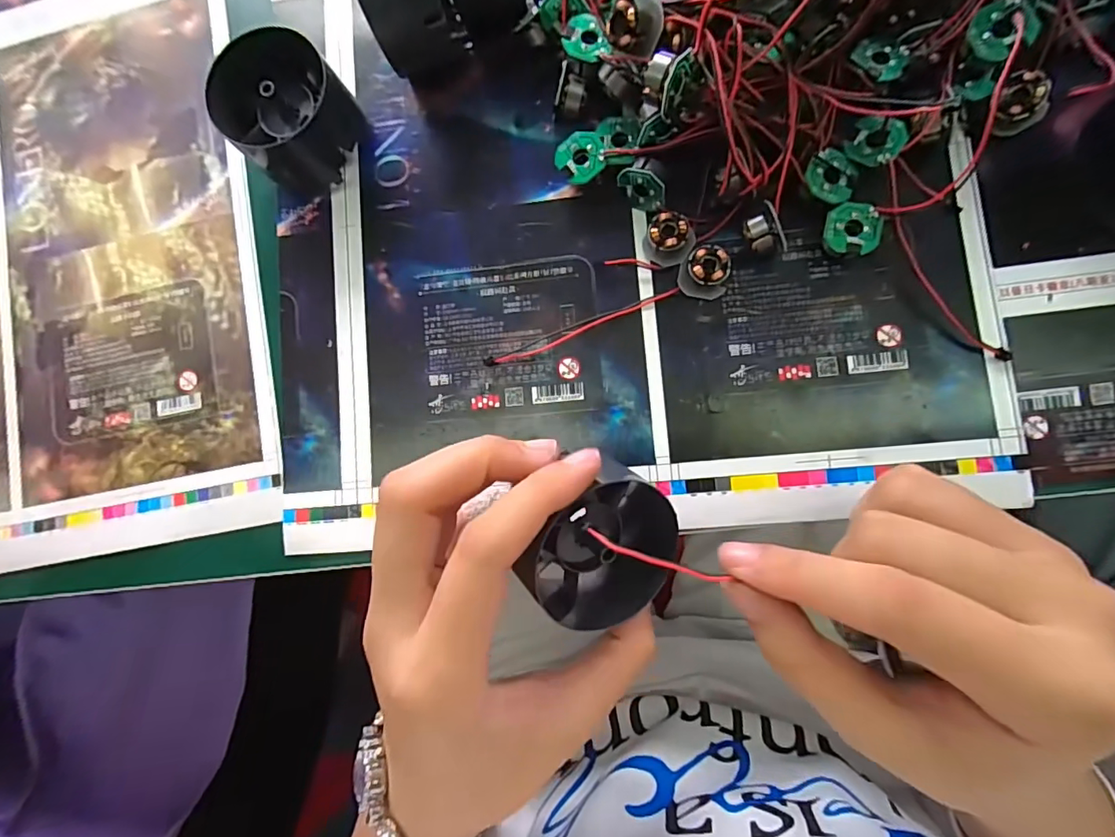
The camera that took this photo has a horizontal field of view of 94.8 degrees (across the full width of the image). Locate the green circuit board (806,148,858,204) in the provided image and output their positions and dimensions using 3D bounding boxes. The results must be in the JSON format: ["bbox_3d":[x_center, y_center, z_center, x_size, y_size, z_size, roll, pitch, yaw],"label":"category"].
[{"bbox_3d":[0.106,-0.095,0.199,0.018,0.004,0.020,20,88,8],"label":"green circuit board"}]

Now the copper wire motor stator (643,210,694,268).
[{"bbox_3d":[0.046,-0.074,0.210,0.018,0.012,0.018,-1,85,7],"label":"copper wire motor stator"}]

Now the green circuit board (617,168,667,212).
[{"bbox_3d":[0.035,-0.094,0.210,0.022,0.016,0.004,32,66,-13],"label":"green circuit board"}]

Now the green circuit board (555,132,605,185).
[{"bbox_3d":[0.010,-0.108,0.212,0.019,0.004,0.020,-41,86,9],"label":"green circuit board"}]

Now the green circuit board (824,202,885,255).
[{"bbox_3d":[0.114,-0.073,0.197,0.020,0.004,0.020,7,86,10],"label":"green circuit board"}]

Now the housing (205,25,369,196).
[{"bbox_3d":[-0.114,-0.131,0.221,0.051,0.038,0.044,-45,82,1],"label":"housing"}]

